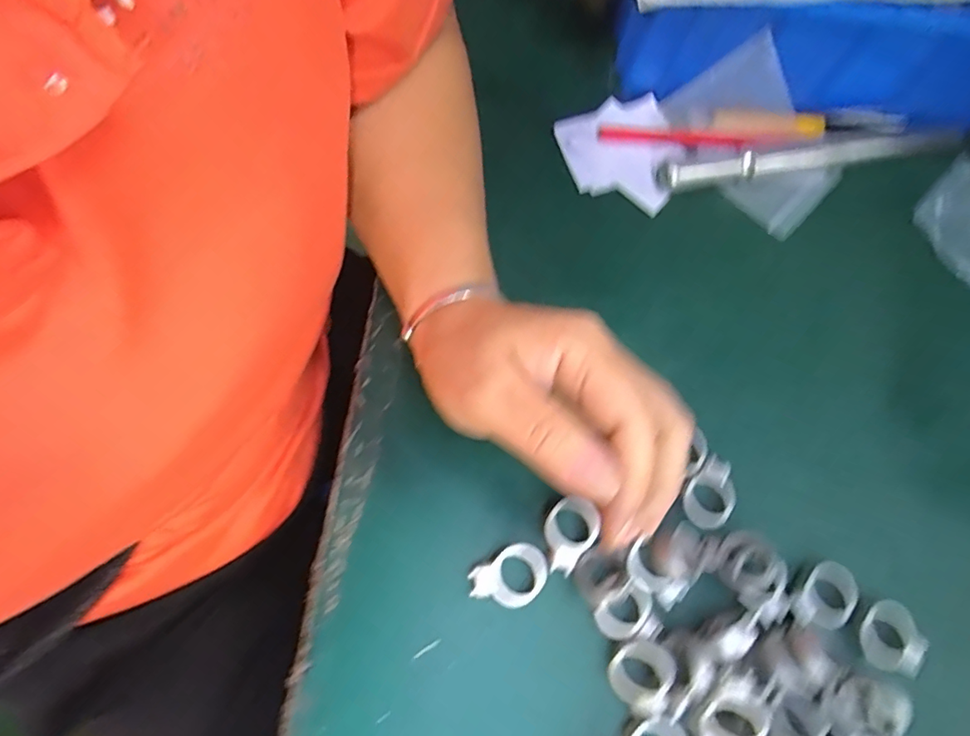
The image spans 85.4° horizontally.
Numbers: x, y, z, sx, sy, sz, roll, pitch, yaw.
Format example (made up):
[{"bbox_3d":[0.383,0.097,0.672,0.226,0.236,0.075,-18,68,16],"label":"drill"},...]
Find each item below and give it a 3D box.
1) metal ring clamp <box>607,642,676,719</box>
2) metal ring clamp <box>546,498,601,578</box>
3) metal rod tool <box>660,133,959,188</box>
[{"bbox_3d":[0.070,0.139,0.238,0.026,0.009,0.032,14,98,21],"label":"metal ring clamp"},{"bbox_3d":[0.040,0.082,0.257,0.025,0.004,0.034,35,69,7],"label":"metal ring clamp"},{"bbox_3d":[0.223,-0.145,0.361,0.216,0.017,0.013,-9,70,-10],"label":"metal rod tool"}]

